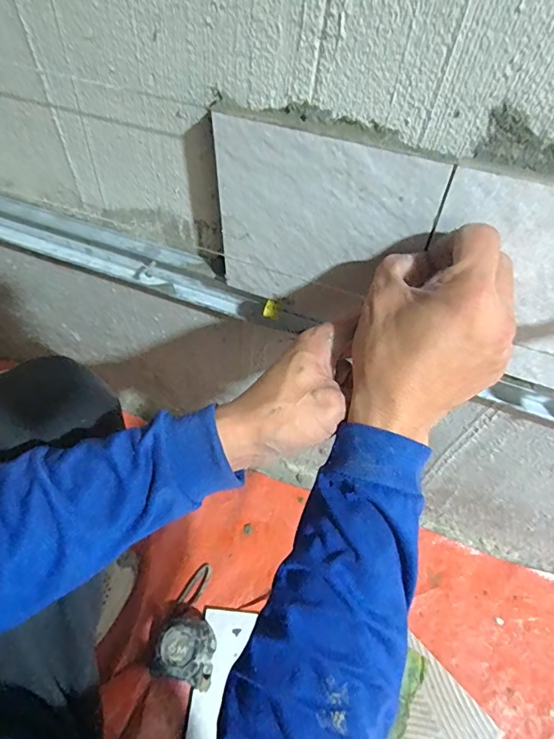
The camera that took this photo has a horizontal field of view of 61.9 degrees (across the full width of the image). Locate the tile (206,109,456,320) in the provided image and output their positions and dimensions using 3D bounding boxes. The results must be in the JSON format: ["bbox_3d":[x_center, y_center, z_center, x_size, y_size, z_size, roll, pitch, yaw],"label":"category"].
[{"bbox_3d":[0.027,-0.092,0.325,0.143,0.145,0.008,16,57,11],"label":"tile"}]

